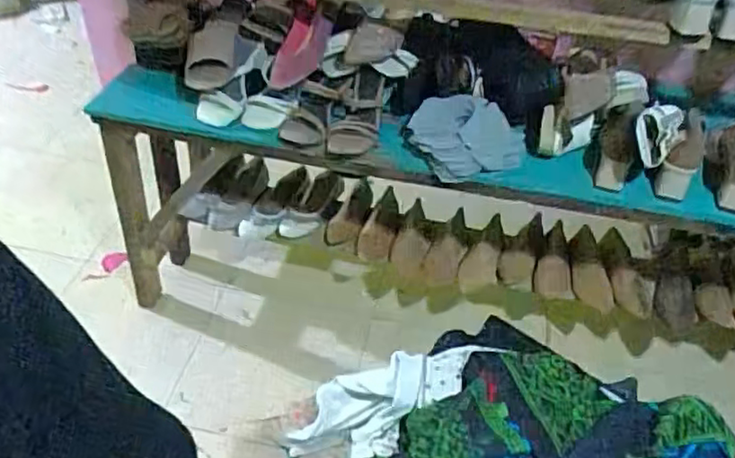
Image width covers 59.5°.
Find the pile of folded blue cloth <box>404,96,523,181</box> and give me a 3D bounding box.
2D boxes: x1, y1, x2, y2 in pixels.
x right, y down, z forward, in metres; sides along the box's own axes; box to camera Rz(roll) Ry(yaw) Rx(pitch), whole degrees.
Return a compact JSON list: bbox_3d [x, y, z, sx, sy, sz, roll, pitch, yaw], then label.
[{"bbox_3d":[0.176,-0.162,1.151,0.205,0.089,0.129,5,44,1],"label":"pile of folded blue cloth"}]

